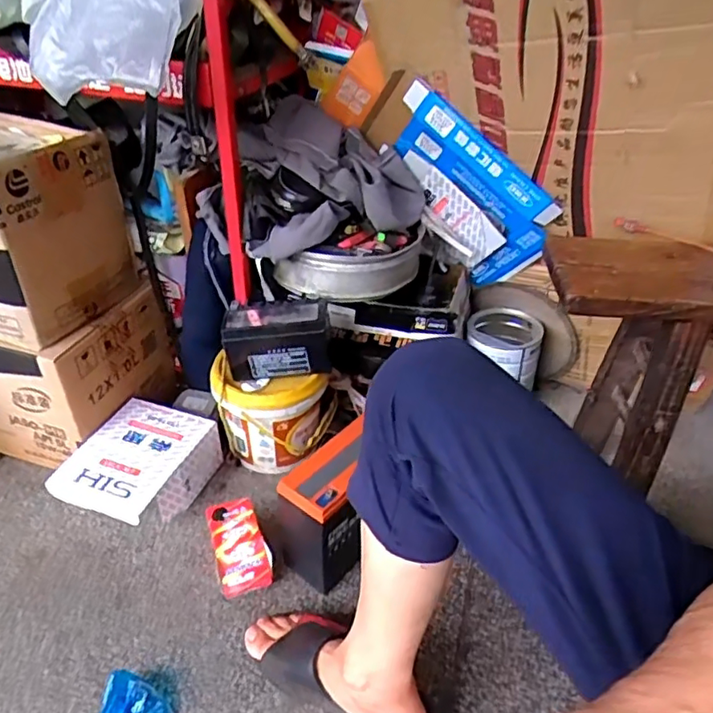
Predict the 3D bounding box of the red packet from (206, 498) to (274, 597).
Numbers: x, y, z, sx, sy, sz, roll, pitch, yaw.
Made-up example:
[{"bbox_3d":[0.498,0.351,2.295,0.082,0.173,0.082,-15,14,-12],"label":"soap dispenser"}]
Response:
[{"bbox_3d":[-0.161,0.255,0.797,0.069,0.065,0.125,-11,38,-19],"label":"red packet"}]

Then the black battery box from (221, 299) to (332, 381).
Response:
[{"bbox_3d":[-0.115,-0.030,0.871,0.147,0.101,0.079,1,36,-3],"label":"black battery box"}]

